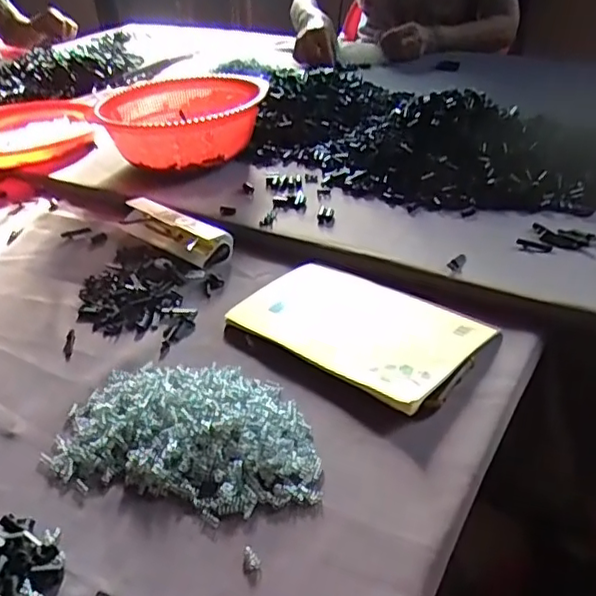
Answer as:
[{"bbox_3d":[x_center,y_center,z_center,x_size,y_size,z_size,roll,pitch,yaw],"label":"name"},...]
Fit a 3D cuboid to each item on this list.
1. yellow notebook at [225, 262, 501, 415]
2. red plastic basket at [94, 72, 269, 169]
[{"bbox_3d":[0.056,0.022,0.556,0.204,0.014,0.142,21,42,33],"label":"yellow notebook"},{"bbox_3d":[-0.158,-0.250,0.884,0.219,0.085,0.252,-9,34,-8],"label":"red plastic basket"}]

